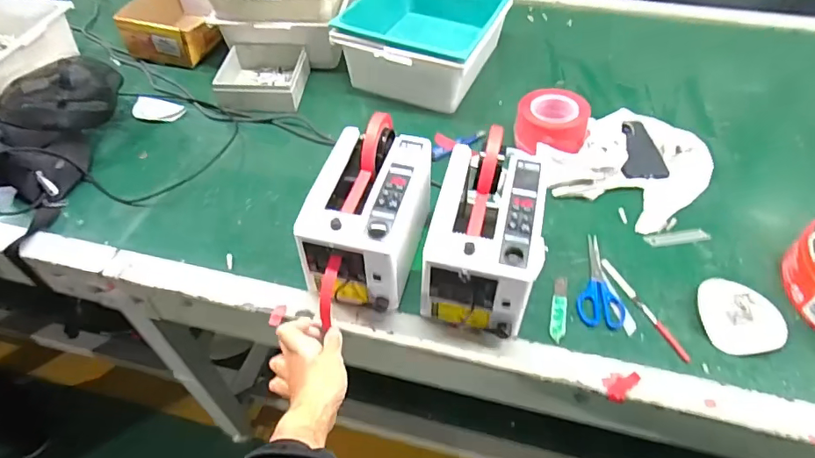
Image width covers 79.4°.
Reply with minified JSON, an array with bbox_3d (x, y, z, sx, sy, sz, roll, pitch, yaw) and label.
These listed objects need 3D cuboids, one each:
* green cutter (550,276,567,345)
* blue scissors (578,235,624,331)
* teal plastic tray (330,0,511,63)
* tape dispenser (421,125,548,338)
[{"bbox_3d":[0.216,0.114,0.699,0.022,0.010,0.108,10,51,9],"label":"green cutter"},{"bbox_3d":[0.285,0.075,0.735,0.062,0.013,0.161,7,50,7],"label":"blue scissors"},{"bbox_3d":[0.052,-0.430,1.036,0.304,0.111,0.337,18,52,16],"label":"teal plastic tray"},{"bbox_3d":[0.106,0.010,0.685,0.135,0.161,0.223,10,51,9],"label":"tape dispenser"}]

